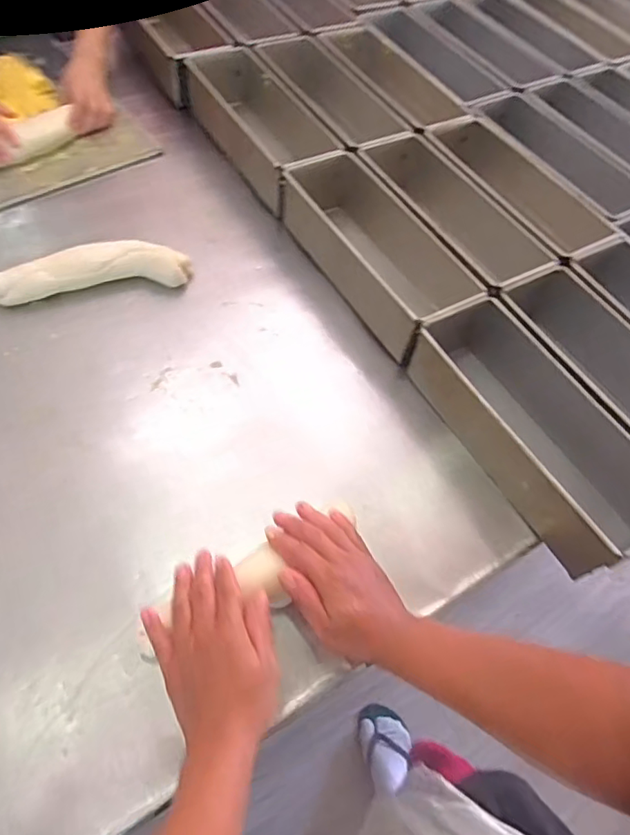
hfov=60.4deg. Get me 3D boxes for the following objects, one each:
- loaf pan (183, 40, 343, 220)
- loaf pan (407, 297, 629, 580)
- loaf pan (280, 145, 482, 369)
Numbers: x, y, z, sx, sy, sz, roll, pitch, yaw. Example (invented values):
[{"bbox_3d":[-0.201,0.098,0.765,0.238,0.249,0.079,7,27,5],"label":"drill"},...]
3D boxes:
[{"bbox_3d":[-0.089,-0.464,0.879,0.131,0.105,0.341,-24,64,-20],"label":"loaf pan"},{"bbox_3d":[0.239,0.012,0.625,0.124,0.106,0.328,-24,64,-21],"label":"loaf pan"},{"bbox_3d":[0.072,-0.233,0.762,0.123,0.108,0.355,-25,64,-21],"label":"loaf pan"}]

